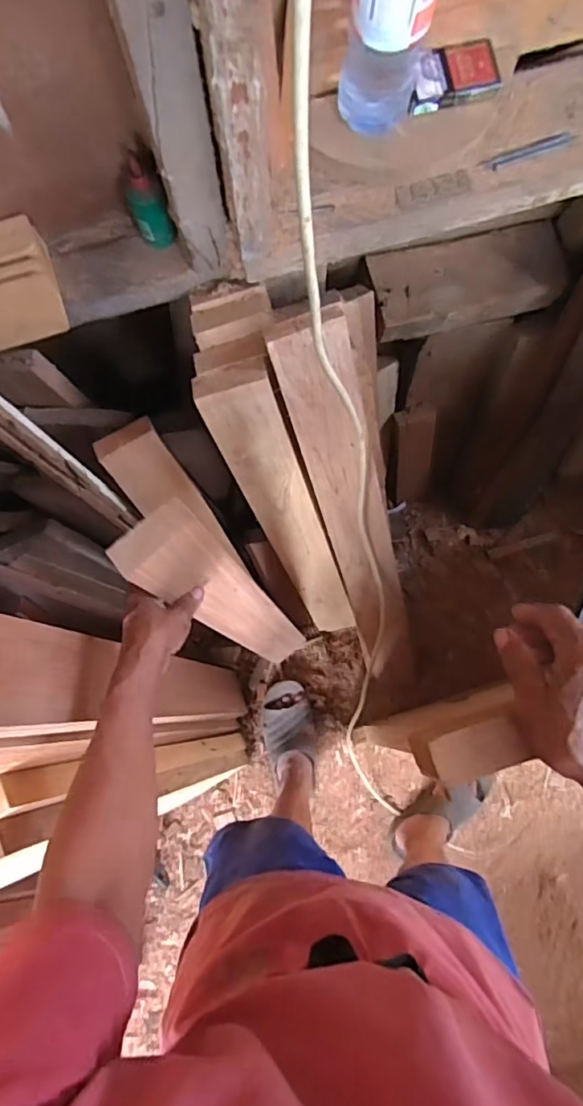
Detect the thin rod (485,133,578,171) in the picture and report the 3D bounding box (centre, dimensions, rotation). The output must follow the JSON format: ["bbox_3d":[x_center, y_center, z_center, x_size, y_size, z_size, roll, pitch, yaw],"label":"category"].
[{"bbox_3d":[0.259,-0.437,0.607,0.101,0.006,0.011,-21,88,-2],"label":"thin rod"}]

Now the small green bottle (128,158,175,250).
[{"bbox_3d":[-0.151,-0.362,0.585,0.033,0.088,0.044,-24,88,-2],"label":"small green bottle"}]

